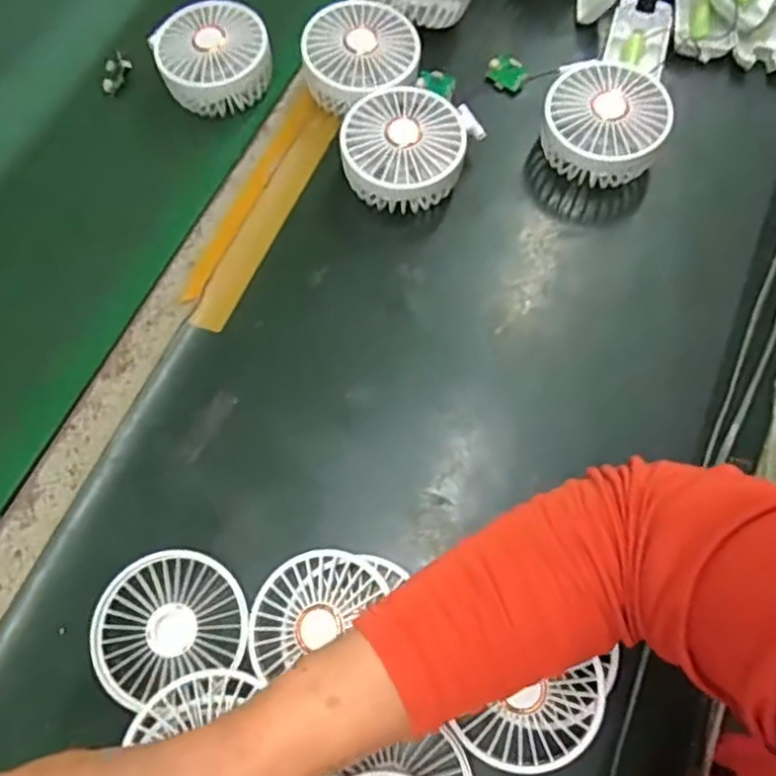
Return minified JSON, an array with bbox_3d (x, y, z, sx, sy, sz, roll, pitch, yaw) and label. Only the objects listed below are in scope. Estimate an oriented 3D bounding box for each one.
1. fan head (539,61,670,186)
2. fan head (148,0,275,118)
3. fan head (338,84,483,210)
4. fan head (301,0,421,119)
[{"bbox_3d":[0.156,-0.191,0.483,0.084,0.042,0.084,-1,68,3],"label":"fan head"},{"bbox_3d":[-0.137,-0.261,0.530,0.086,0.049,0.075,-20,68,-4],"label":"fan head"},{"bbox_3d":[0.014,-0.169,0.479,0.089,0.042,0.082,-1,68,3],"label":"fan head"},{"bbox_3d":[-0.021,-0.250,0.511,0.087,0.044,0.080,-1,68,3],"label":"fan head"}]

